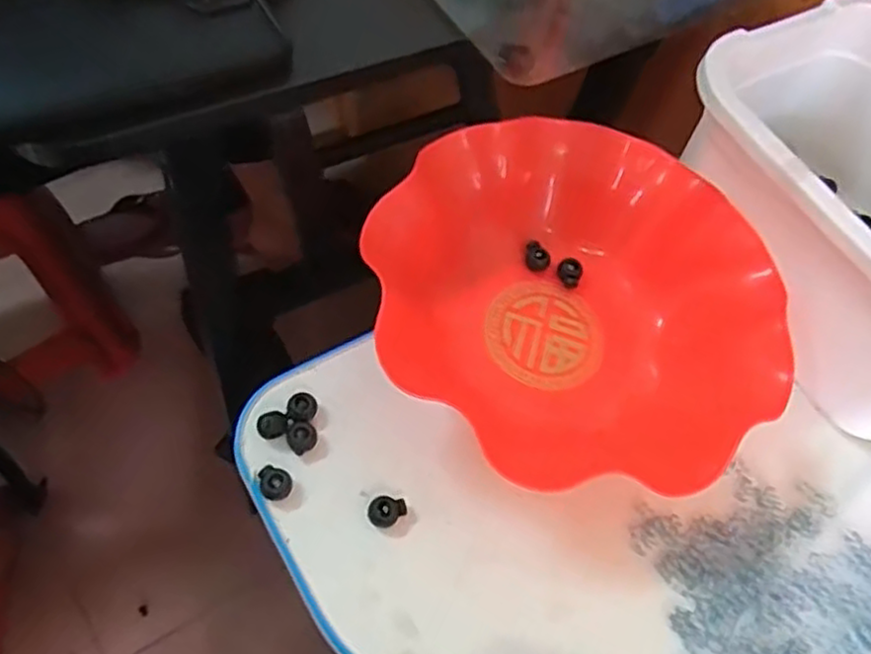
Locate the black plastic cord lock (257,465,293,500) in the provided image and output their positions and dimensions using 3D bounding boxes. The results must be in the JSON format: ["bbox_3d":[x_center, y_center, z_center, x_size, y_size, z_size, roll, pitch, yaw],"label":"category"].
[{"bbox_3d":[-0.081,0.078,0.356,0.018,0.008,0.015,39,62,12],"label":"black plastic cord lock"}]

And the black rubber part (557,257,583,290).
[{"bbox_3d":[0.084,-0.034,0.446,0.014,0.008,0.017,12,60,-3],"label":"black rubber part"}]

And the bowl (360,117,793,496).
[{"bbox_3d":[0.079,-0.011,0.404,0.229,0.061,0.210,37,62,11],"label":"bowl"}]

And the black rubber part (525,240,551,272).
[{"bbox_3d":[0.064,-0.046,0.449,0.014,0.007,0.020,-3,62,-12],"label":"black rubber part"}]

